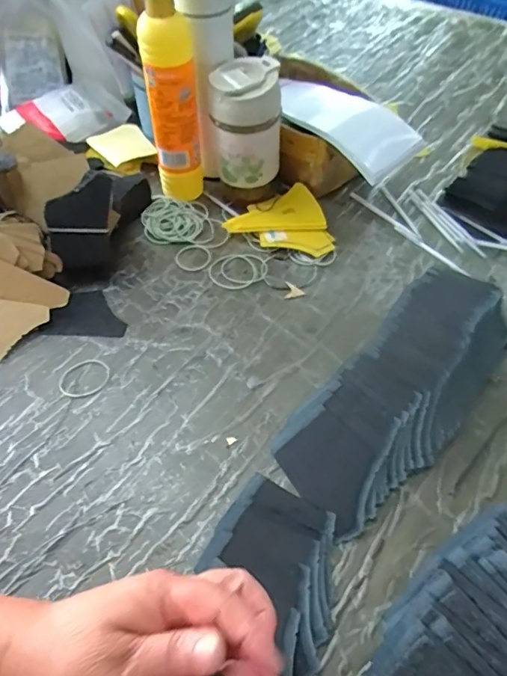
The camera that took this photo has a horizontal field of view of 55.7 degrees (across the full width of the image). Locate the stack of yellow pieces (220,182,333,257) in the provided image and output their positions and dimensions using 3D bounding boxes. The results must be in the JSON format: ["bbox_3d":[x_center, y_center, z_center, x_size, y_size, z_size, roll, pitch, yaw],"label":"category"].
[{"bbox_3d":[0.032,-0.137,0.594,0.118,0.022,0.109,-23,56,-15],"label":"stack of yellow pieces"}]

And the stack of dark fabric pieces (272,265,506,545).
[{"bbox_3d":[0.140,0.049,0.451,0.112,0.045,0.266,37,75,25],"label":"stack of dark fabric pieces"}]

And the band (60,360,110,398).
[{"bbox_3d":[-0.168,0.040,0.477,0.049,0.004,0.040,-24,56,-16],"label":"band"}]

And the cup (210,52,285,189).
[{"bbox_3d":[-0.009,-0.253,0.571,0.080,0.122,0.073,0,54,0],"label":"cup"}]

